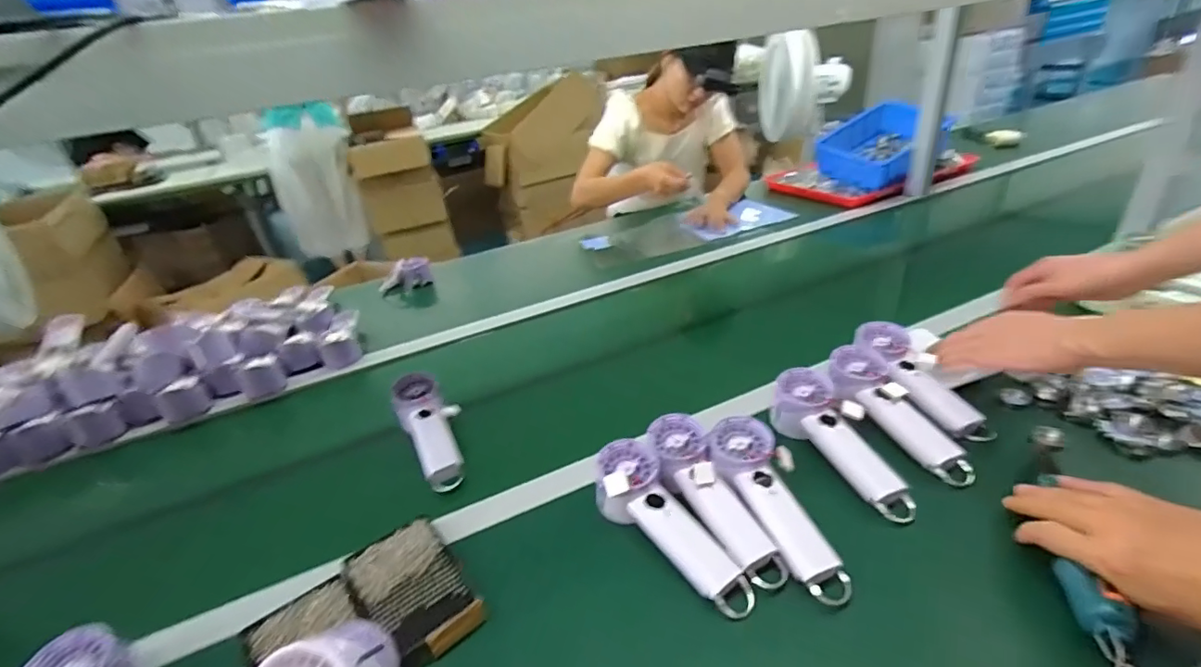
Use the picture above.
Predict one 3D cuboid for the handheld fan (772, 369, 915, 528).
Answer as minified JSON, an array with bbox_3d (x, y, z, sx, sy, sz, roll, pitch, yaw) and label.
[{"bbox_3d":[0.271,0.113,0.587,0.074,0.051,0.195,-20,33,-20],"label":"handheld fan"}]

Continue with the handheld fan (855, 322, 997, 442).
[{"bbox_3d":[0.391,0.053,0.658,0.075,0.031,0.202,-11,43,-6],"label":"handheld fan"}]

